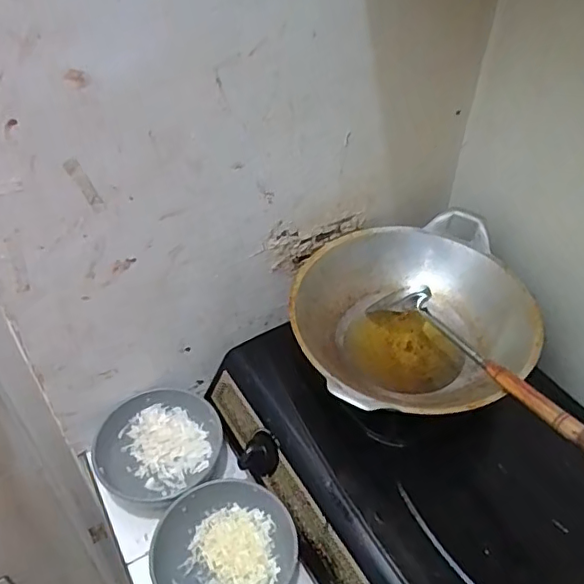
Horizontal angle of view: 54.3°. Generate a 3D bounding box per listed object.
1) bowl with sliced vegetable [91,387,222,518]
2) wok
[{"bbox_3d":[-0.180,0.207,0.764,0.142,0.063,0.160,34,53,30],"label":"bowl with sliced vegetable"},{"bbox_3d":[0.148,0.043,0.718,0.293,0.105,0.282,0,44,0],"label":"wok"}]

